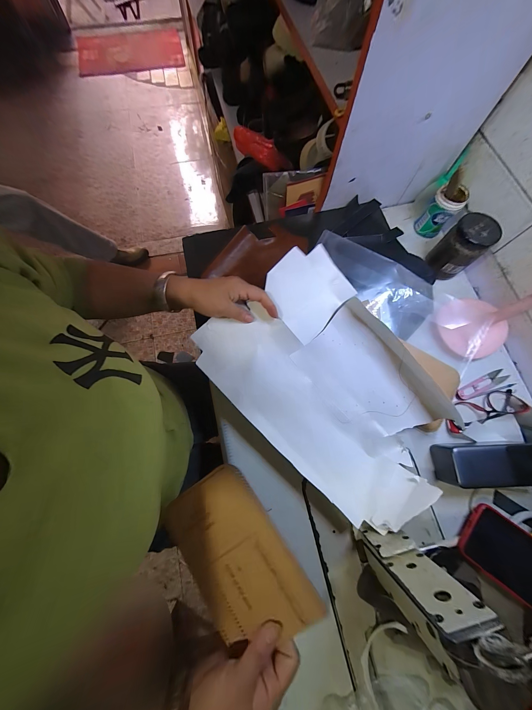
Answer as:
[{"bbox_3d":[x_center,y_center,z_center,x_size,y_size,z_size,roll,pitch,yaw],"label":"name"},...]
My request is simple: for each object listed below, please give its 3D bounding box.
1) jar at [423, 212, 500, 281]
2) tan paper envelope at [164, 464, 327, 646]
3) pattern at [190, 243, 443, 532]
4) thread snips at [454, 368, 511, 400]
[{"bbox_3d":[0.335,-0.184,0.419,0.055,0.091,0.062,-40,78,-13],"label":"jar"},{"bbox_3d":[-0.035,0.219,0.262,0.114,0.008,0.165,-38,77,7],"label":"tan paper envelope"},{"bbox_3d":[0.101,0.044,0.359,0.257,0.088,0.367,-40,78,-13],"label":"pattern"},{"bbox_3d":[0.362,0.050,0.404,0.102,0.006,0.023,-20,74,-8],"label":"thread snips"}]

